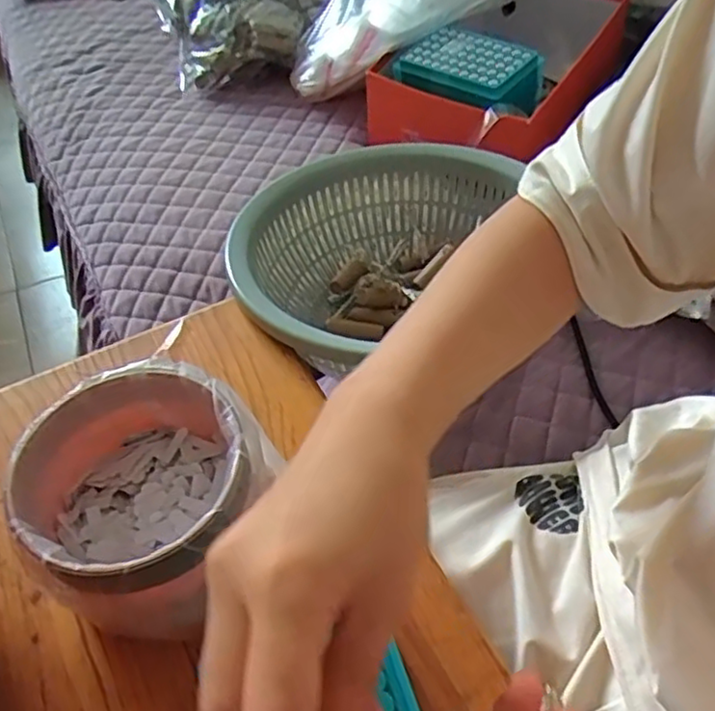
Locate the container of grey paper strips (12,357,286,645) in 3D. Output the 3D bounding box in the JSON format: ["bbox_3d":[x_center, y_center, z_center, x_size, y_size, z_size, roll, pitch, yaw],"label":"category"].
[{"bbox_3d":[-0.112,0.078,0.364,0.114,0.087,0.119,-2,48,2],"label":"container of grey paper strips"}]

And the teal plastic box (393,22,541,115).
[{"bbox_3d":[0.121,-0.303,0.722,0.105,0.043,0.148,-36,56,-26],"label":"teal plastic box"}]

